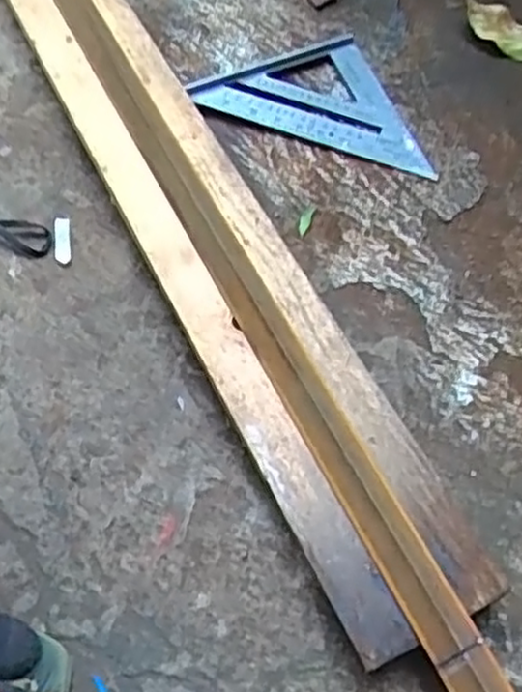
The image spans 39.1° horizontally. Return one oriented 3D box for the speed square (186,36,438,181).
[{"bbox_3d":[0.065,-0.239,0.691,0.227,0.024,0.122,24,67,15],"label":"speed square"}]

